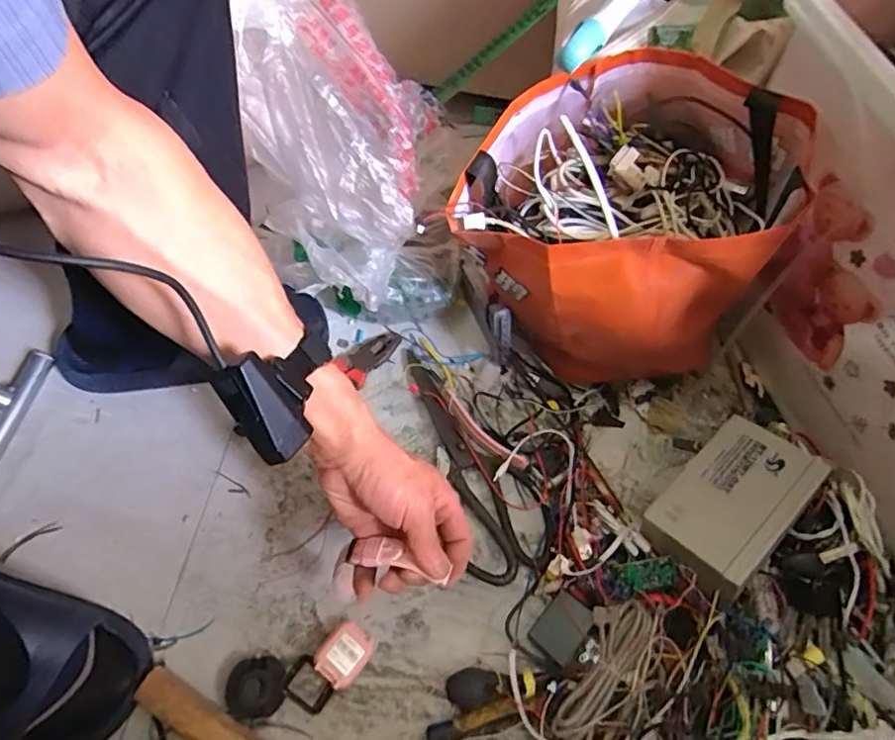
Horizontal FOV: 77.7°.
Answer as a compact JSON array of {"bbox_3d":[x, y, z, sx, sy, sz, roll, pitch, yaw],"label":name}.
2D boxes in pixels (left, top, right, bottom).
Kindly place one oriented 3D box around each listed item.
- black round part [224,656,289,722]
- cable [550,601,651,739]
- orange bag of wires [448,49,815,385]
[{"bbox_3d":[-0.162,0.271,0.473,0.049,0.020,0.045,1,64,-2],"label":"black round part"},{"bbox_3d":[0.132,0.252,0.467,0.051,0.020,0.120,26,66,10],"label":"cable"},{"bbox_3d":[0.161,-0.134,0.532,0.266,0.208,0.226,30,67,12],"label":"orange bag of wires"}]

